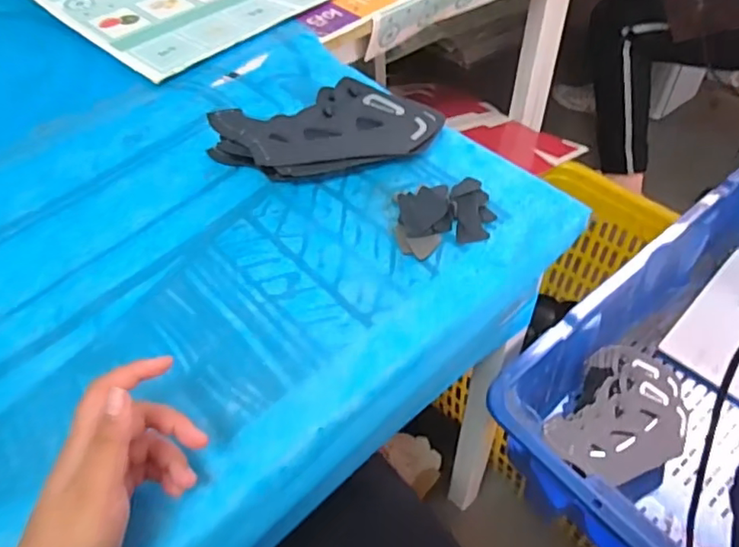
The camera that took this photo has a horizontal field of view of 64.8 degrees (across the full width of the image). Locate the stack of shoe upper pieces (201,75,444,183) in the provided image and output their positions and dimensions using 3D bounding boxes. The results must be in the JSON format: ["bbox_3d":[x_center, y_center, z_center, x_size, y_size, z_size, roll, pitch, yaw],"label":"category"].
[{"bbox_3d":[-0.047,-0.147,0.591,0.228,0.037,0.145,-15,48,-7],"label":"stack of shoe upper pieces"}]

